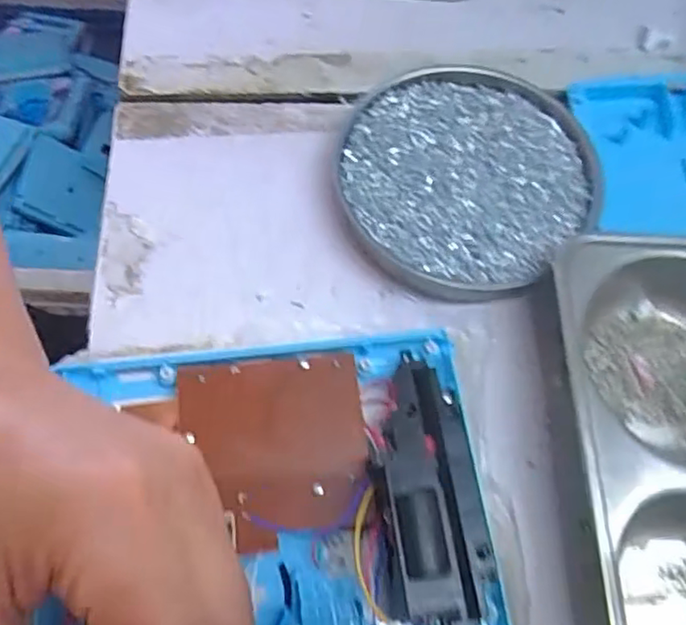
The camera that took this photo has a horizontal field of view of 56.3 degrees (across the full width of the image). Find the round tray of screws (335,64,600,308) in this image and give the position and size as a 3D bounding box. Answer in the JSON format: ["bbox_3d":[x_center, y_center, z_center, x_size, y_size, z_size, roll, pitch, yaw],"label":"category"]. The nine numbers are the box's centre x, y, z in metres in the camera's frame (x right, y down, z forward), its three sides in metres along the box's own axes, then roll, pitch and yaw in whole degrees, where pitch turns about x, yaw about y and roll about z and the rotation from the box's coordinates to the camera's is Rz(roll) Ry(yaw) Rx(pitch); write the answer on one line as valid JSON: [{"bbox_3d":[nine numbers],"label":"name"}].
[{"bbox_3d":[0.065,-0.072,0.340,0.127,0.016,0.133,1,64,-2],"label":"round tray of screws"}]

